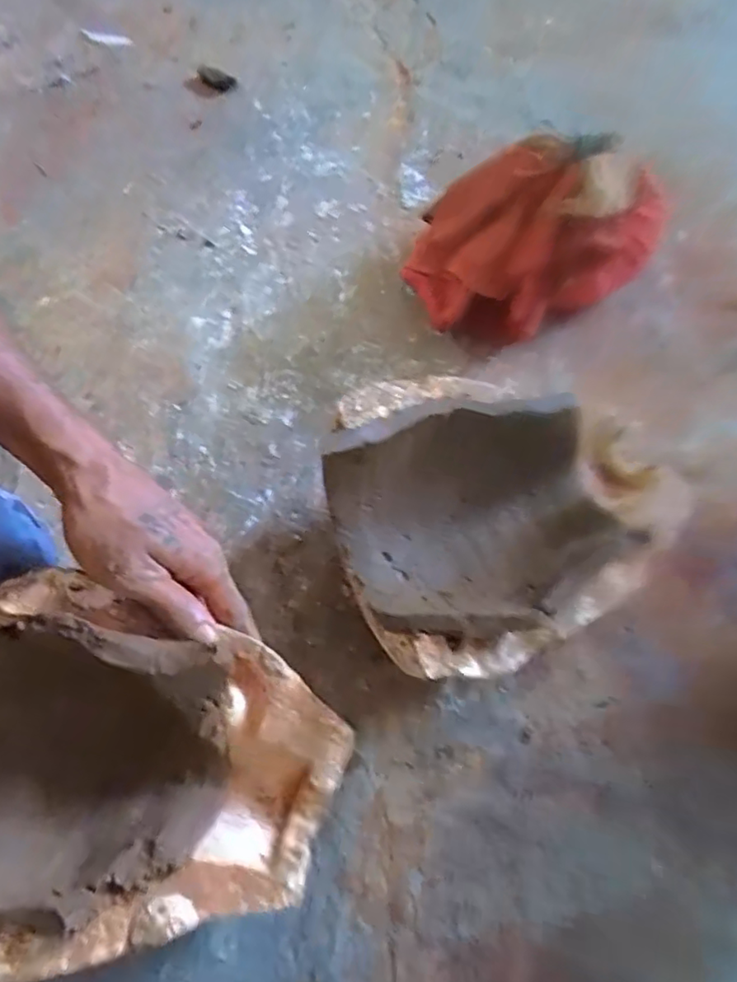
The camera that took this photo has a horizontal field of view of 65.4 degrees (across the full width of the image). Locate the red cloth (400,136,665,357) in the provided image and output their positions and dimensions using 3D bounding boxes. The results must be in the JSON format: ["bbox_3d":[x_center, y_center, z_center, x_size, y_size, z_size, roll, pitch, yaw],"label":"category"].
[{"bbox_3d":[0.140,-0.236,0.501,0.206,0.129,0.169,-35,72,-16],"label":"red cloth"}]

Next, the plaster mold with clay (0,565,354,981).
[{"bbox_3d":[-0.144,0.161,0.312,0.231,0.085,0.188,18,67,6],"label":"plaster mold with clay"}]

